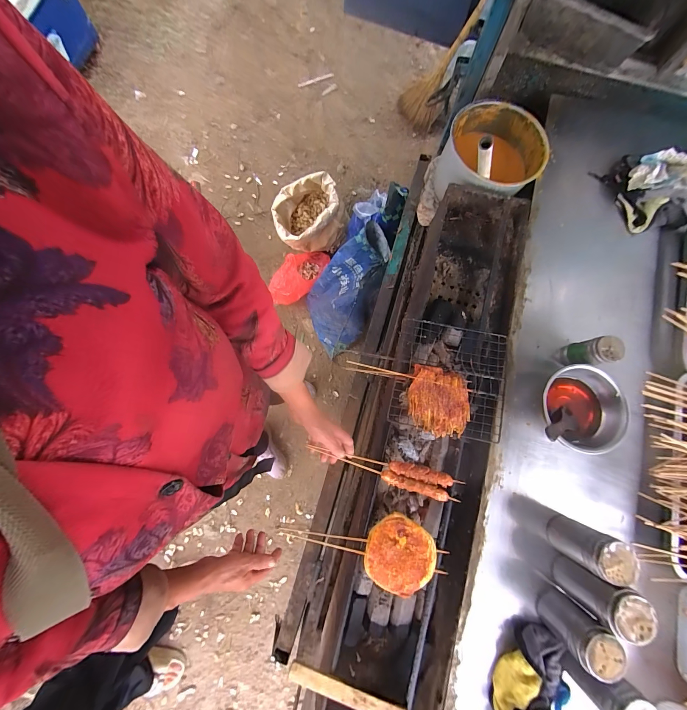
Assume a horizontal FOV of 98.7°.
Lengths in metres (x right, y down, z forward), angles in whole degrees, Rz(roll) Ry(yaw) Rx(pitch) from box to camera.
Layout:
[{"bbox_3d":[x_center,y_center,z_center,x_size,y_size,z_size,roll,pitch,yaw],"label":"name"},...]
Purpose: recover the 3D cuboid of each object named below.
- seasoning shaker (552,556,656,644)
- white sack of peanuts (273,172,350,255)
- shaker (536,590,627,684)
[{"bbox_3d":[0.419,0.395,0.485,0.071,0.120,0.067,0,78,-1],"label":"seasoning shaker"},{"bbox_3d":[-0.150,-0.608,1.337,0.317,0.234,0.241,-30,80,-7],"label":"white sack of peanuts"},{"bbox_3d":[0.385,0.459,0.487,0.059,0.117,0.057,0,78,-1],"label":"shaker"}]

